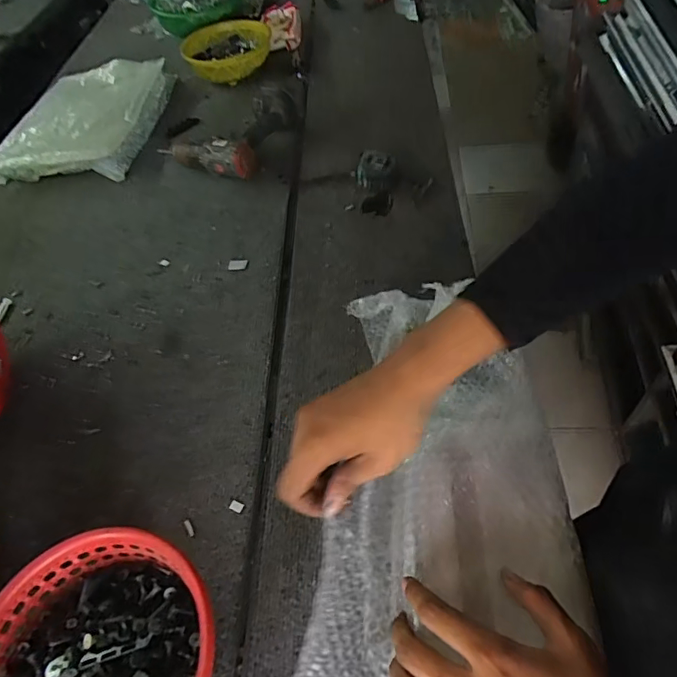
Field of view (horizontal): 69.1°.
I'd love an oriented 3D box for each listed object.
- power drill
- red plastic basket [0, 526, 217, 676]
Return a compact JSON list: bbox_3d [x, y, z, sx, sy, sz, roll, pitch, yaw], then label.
[{"bbox_3d":[-0.188,-0.370,0.871,0.172,0.069,0.203,25,60,21],"label":"power drill"},{"bbox_3d":[-0.190,0.262,0.394,0.186,0.067,0.186,-3,54,3],"label":"red plastic basket"}]

